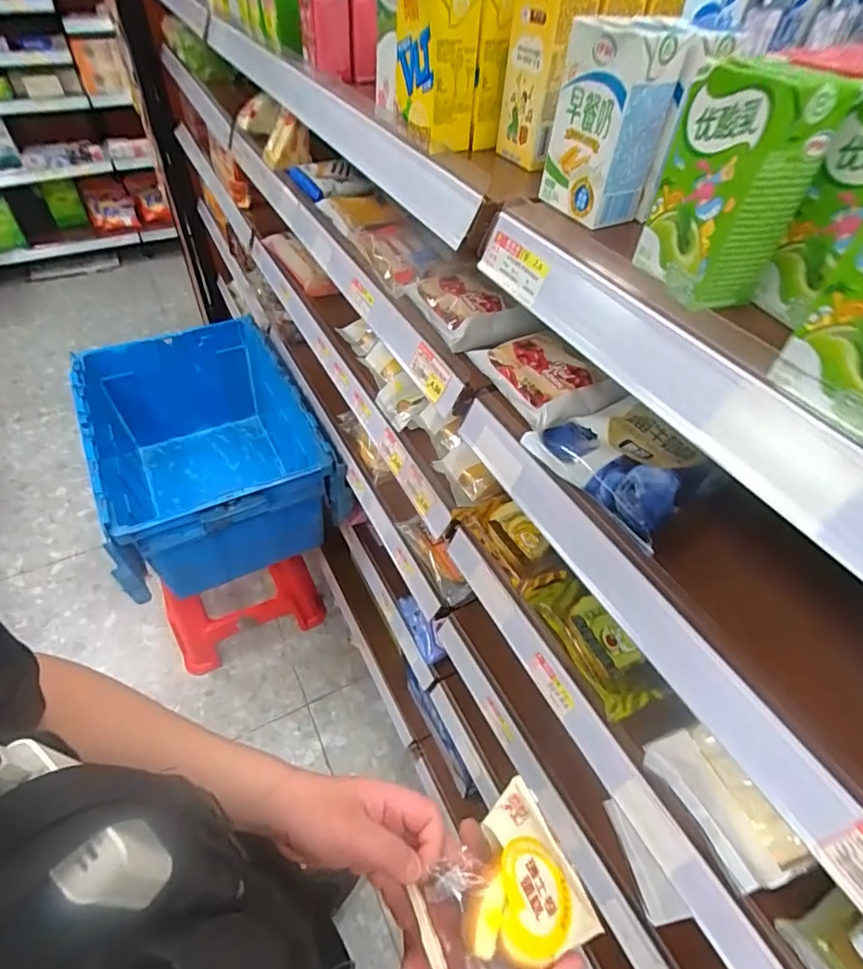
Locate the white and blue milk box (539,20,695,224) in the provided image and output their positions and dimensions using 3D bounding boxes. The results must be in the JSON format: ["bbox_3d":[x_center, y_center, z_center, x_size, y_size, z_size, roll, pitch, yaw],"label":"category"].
[{"bbox_3d":[0.121,-0.242,0.363,0.046,0.106,0.066,-18,51,-18],"label":"white and blue milk box"}]

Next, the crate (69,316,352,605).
[{"bbox_3d":[-0.524,-0.076,1.278,0.434,0.333,0.653,-22,53,-21],"label":"crate"}]

